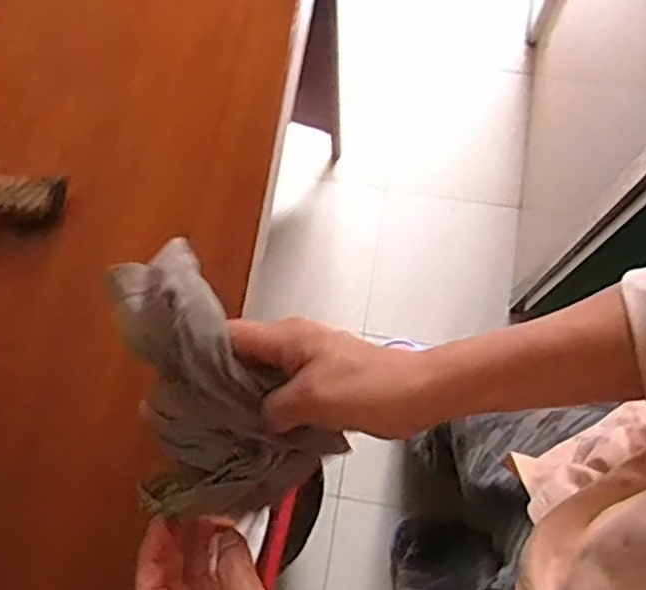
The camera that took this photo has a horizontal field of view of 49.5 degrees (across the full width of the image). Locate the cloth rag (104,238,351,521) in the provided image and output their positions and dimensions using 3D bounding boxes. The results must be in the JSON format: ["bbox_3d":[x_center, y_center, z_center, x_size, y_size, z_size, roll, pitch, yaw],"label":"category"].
[{"bbox_3d":[-0.073,0.056,0.370,0.099,0.083,0.139,-38,78,-9],"label":"cloth rag"}]

